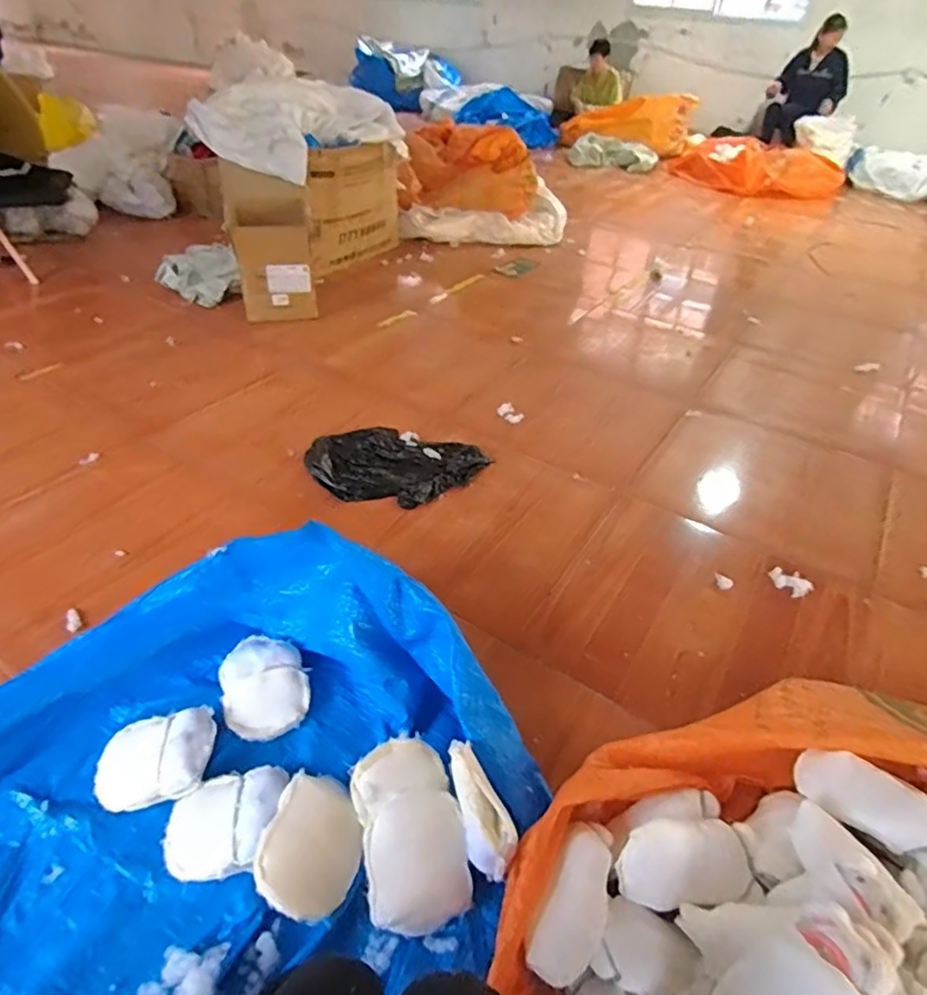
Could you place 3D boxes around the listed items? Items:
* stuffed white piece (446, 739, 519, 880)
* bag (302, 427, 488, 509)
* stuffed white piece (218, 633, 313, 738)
[{"bbox_3d":[0.026,0.430,0.832,0.062,0.052,0.173,-9,41,-15],"label":"stuffed white piece"},{"bbox_3d":[-0.188,-0.090,1.611,0.466,0.030,0.298,11,40,9],"label":"bag"},{"bbox_3d":[-0.353,0.330,1.043,0.145,0.057,0.178,-14,42,-19],"label":"stuffed white piece"}]

